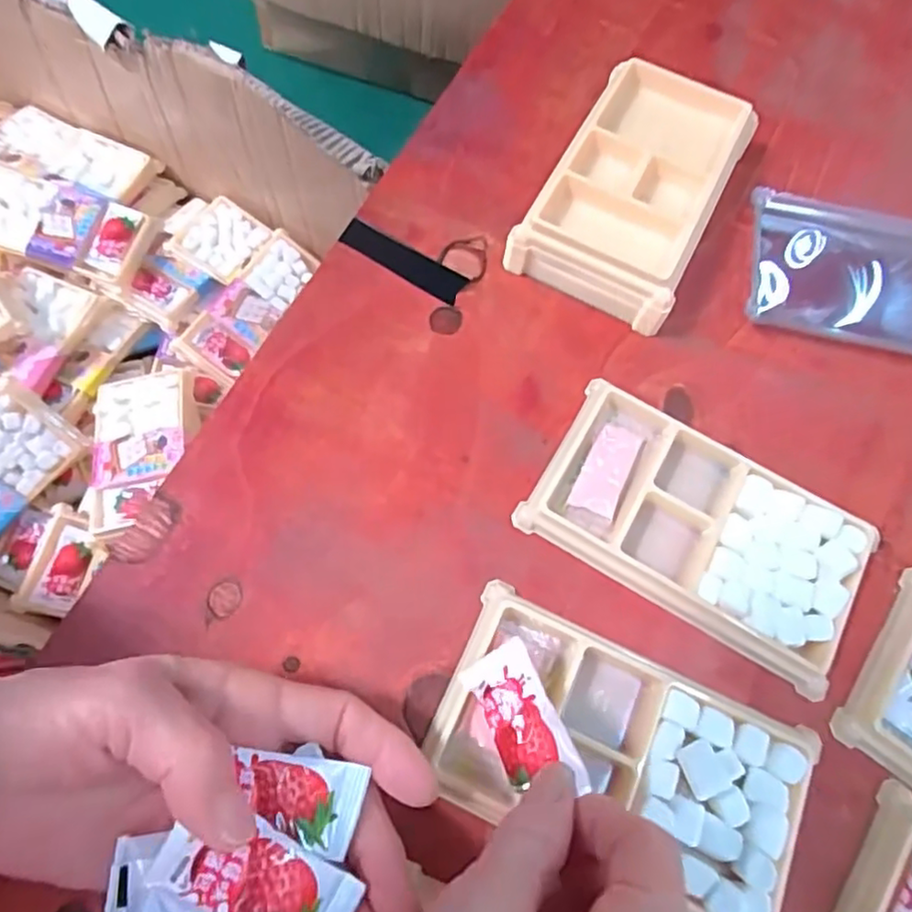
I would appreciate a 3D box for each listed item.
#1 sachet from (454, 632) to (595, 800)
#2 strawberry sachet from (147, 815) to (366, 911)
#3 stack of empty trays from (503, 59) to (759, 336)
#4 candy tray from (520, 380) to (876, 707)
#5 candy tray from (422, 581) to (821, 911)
[{"bbox_3d":[0.023,0.091,0.215,0.026,0.005,0.051,-34,54,2],"label":"sachet"},{"bbox_3d":[-0.055,0.120,0.177,0.052,0.006,0.025,33,46,-4],"label":"strawberry sachet"},{"bbox_3d":[0.091,-0.136,0.317,0.077,0.030,0.136,26,70,8],"label":"stack of empty trays"},{"bbox_3d":[0.100,0.029,0.262,0.129,0.011,0.075,30,70,9],"label":"candy tray"},{"bbox_3d":[0.059,0.110,0.228,0.132,0.011,0.077,24,70,7],"label":"candy tray"}]

